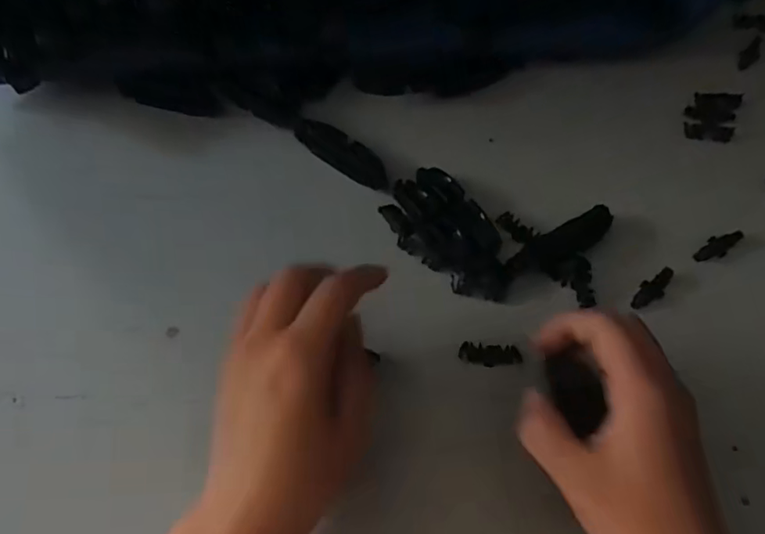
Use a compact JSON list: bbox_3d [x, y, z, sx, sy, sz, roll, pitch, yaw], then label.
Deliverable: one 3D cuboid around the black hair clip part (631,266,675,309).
[{"bbox_3d":[0.169,0.013,0.352,0.037,0.005,0.013,-31,65,-17],"label":"black hair clip part"}]

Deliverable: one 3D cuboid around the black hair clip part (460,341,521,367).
[{"bbox_3d":[0.063,0.052,0.332,0.036,0.009,0.012,5,60,3],"label":"black hair clip part"}]

